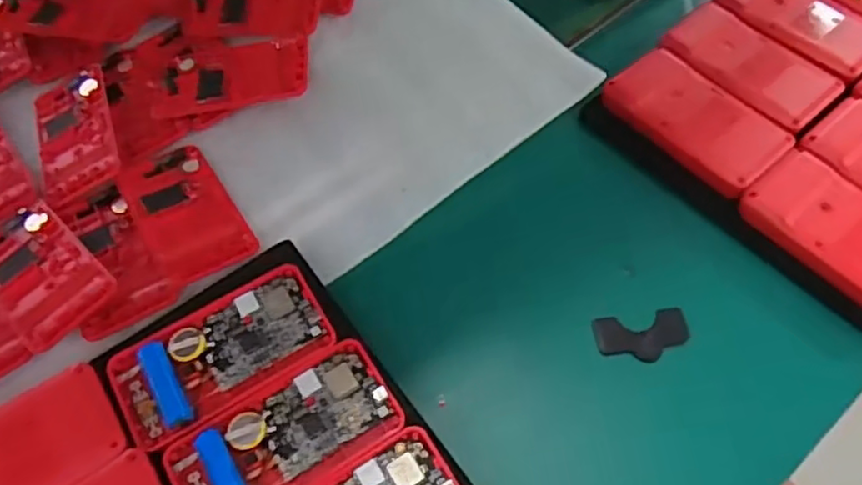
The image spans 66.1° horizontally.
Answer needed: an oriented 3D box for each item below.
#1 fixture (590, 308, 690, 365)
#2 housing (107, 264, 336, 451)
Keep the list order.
[{"bbox_3d":[0.129,0.057,0.402,0.054,0.006,0.031,-6,59,0],"label":"fixture"},{"bbox_3d":[-0.122,0.062,0.385,0.120,0.012,0.064,-30,62,-14],"label":"housing"}]

